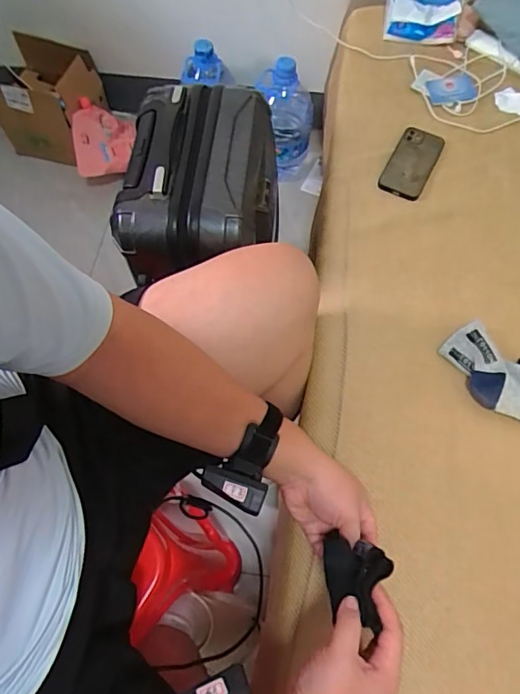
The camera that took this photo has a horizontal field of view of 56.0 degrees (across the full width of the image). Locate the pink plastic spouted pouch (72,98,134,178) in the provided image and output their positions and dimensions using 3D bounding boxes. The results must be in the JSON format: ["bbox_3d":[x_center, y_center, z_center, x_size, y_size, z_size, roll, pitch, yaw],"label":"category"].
[{"bbox_3d":[-0.410,-0.565,1.342,0.194,0.060,0.194,-3,88,-24],"label":"pink plastic spouted pouch"}]

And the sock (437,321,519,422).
[{"bbox_3d":[0.359,0.059,0.666,0.232,0.024,0.089,34,71,17],"label":"sock"}]

